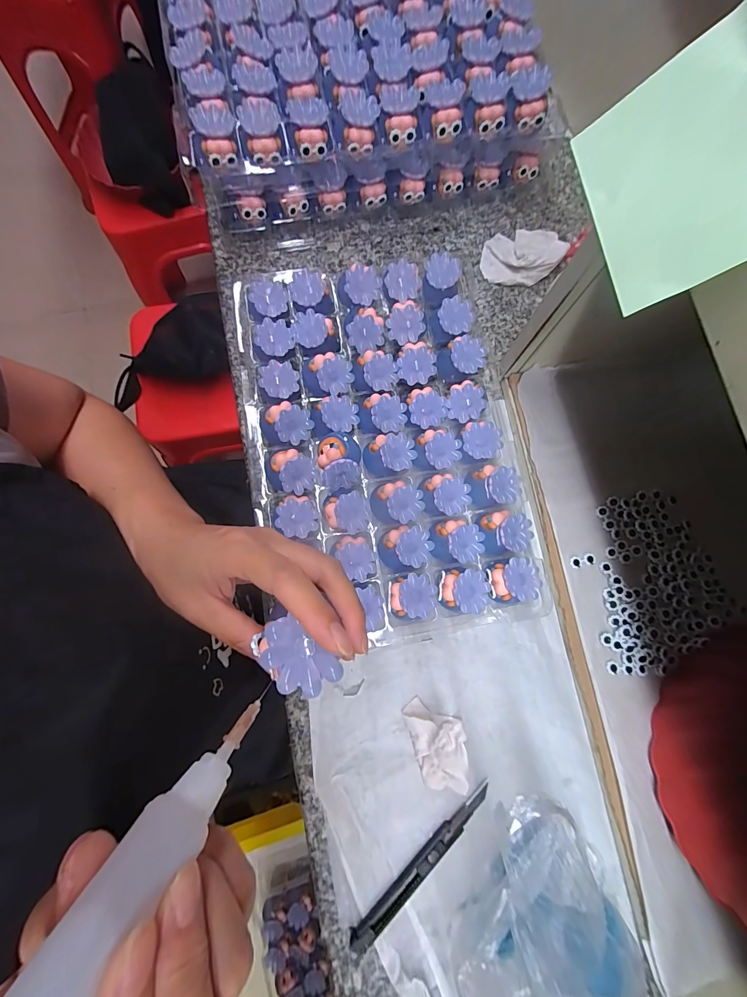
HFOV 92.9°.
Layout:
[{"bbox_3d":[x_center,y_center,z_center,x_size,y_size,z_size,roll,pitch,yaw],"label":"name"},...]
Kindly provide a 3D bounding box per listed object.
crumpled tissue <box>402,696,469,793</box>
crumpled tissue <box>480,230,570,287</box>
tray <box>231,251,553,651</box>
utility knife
[{"bbox_3d":[0.061,0.224,0.316,0.047,0.023,0.082,-19,80,-5],"label":"crumpled tissue"},{"bbox_3d":[0.179,-0.291,0.420,0.102,0.023,0.074,-19,80,-5],"label":"crumpled tissue"},{"bbox_3d":[0.008,-0.059,0.355,0.260,0.053,0.384,-9,79,-3],"label":"tray"},{"bbox_3d":[0.041,0.312,0.300,0.016,0.006,0.163,44,81,7],"label":"utility knife"}]

